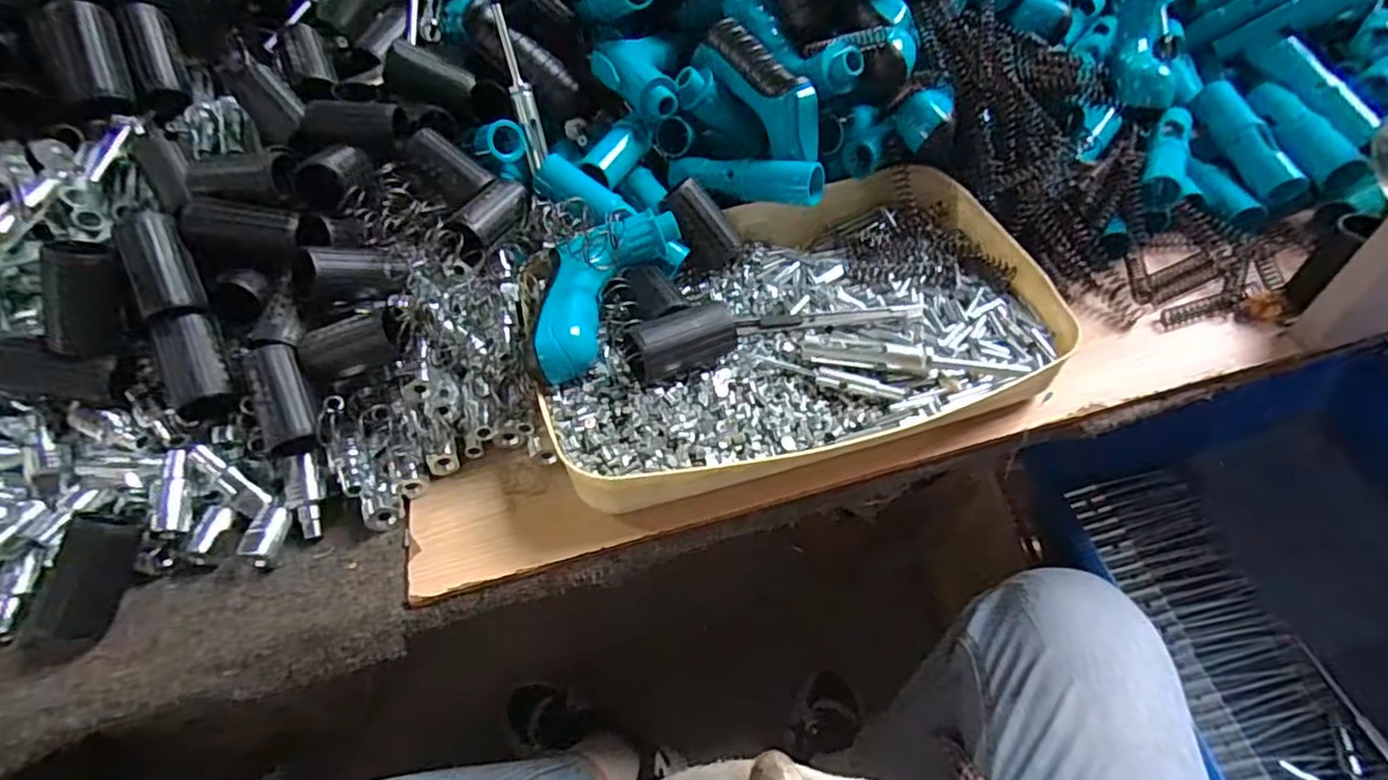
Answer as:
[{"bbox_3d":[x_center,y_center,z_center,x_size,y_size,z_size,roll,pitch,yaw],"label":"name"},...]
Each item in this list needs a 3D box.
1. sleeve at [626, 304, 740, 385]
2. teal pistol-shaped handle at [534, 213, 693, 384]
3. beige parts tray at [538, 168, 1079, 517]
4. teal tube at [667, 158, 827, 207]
[{"bbox_3d":[-0.008,-0.028,0.389,0.065,0.034,0.031,-25,53,-16],"label":"sleeve"},{"bbox_3d":[-0.062,-0.067,0.420,0.053,0.042,0.143,19,54,19],"label":"teal pistol-shaped handle"},{"bbox_3d":[0.060,-0.055,0.448,0.323,0.044,0.244,-15,51,-8],"label":"beige parts tray"},{"bbox_3d":[0.035,-0.156,0.484,0.119,0.027,0.022,15,53,16],"label":"teal tube"}]

